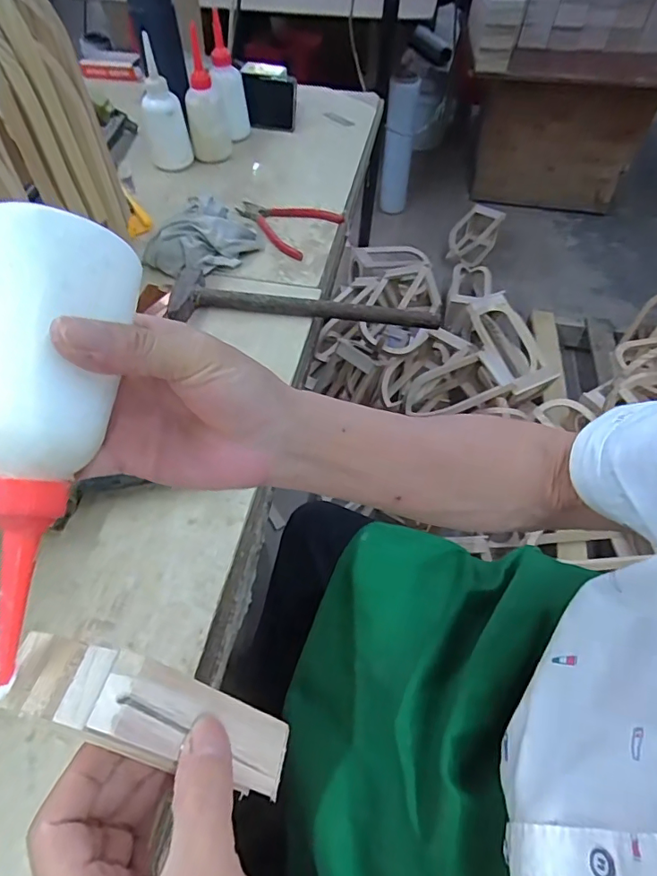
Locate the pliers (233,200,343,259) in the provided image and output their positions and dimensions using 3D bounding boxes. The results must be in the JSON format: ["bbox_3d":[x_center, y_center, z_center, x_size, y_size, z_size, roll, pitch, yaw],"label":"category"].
[{"bbox_3d":[-0.067,-0.307,0.704,0.142,0.019,0.110,30,58,19],"label":"pliers"}]

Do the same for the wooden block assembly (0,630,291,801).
[{"bbox_3d":[-0.070,0.117,0.213,0.123,0.025,0.031,33,51,-21],"label":"wooden block assembly"}]

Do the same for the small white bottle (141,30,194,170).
[{"bbox_3d":[-0.247,-0.490,0.749,0.062,0.151,0.056,-11,54,-10],"label":"small white bottle"}]

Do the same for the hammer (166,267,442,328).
[{"bbox_3d":[-0.026,-0.162,0.594,0.310,0.025,0.079,5,53,2],"label":"hammer"}]

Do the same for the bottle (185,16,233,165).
[{"bbox_3d":[-0.189,-0.516,0.771,0.062,0.157,0.062,-11,54,-10],"label":"bottle"}]

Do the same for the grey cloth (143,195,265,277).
[{"bbox_3d":[-0.160,-0.258,0.649,0.101,0.047,0.135,31,58,19],"label":"grey cloth"}]

